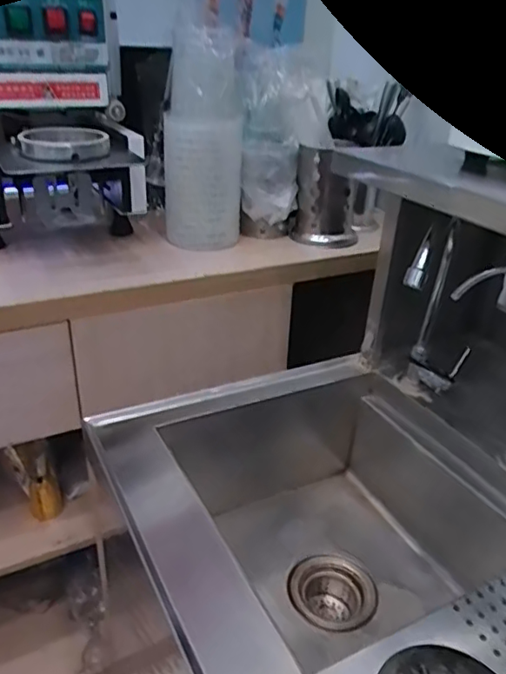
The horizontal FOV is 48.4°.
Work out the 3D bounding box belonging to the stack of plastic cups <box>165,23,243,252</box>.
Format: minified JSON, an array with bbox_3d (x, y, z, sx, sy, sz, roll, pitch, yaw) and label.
[{"bbox_3d":[-0.078,-0.291,0.874,0.117,0.327,0.101,0,29,-5],"label":"stack of plastic cups"}]

